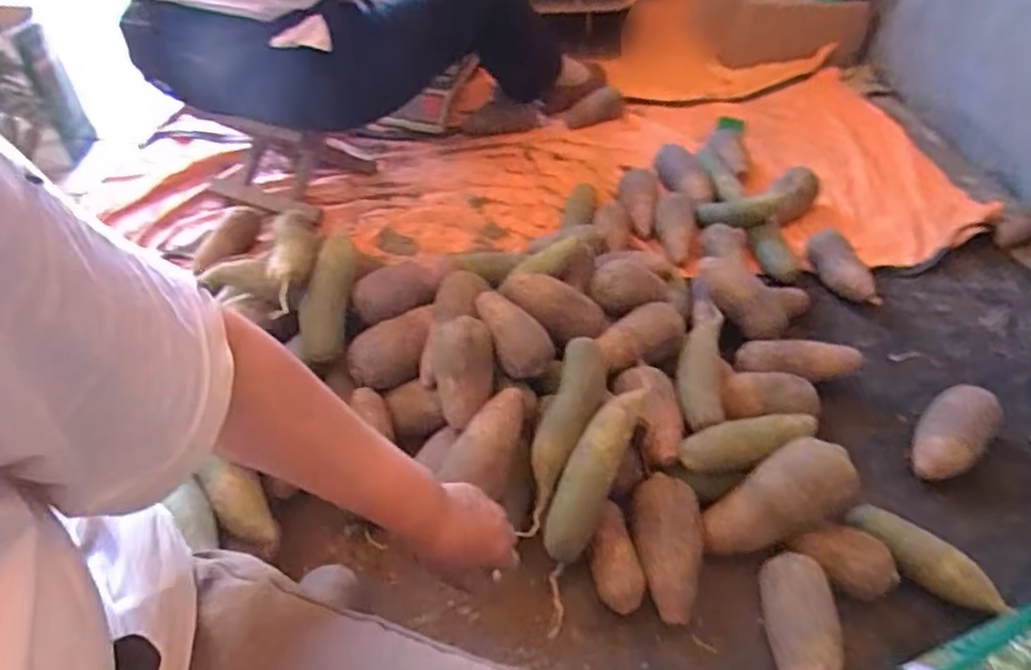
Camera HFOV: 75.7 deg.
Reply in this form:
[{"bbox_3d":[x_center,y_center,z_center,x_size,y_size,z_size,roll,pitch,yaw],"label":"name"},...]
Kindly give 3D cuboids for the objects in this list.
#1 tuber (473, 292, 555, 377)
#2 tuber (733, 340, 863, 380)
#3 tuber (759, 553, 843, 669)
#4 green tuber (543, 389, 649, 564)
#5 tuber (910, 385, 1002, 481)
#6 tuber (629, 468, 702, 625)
[{"bbox_3d":[-0.003,-0.004,0.847,0.065,0.046,0.118,-17,48,-19],"label":"tuber"},{"bbox_3d":[0.418,0.039,0.981,0.175,0.046,0.062,2,46,17],"label":"tuber"},{"bbox_3d":[0.301,0.316,0.703,0.069,0.058,0.161,4,45,1],"label":"tuber"},{"bbox_3d":[0.090,0.162,0.775,0.053,0.050,0.214,25,91,19],"label":"green tuber"},{"bbox_3d":[0.589,0.134,0.895,0.078,0.076,0.144,36,53,28],"label":"tuber"},{"bbox_3d":[0.173,0.234,0.747,0.076,0.058,0.163,-1,65,-3],"label":"tuber"}]

